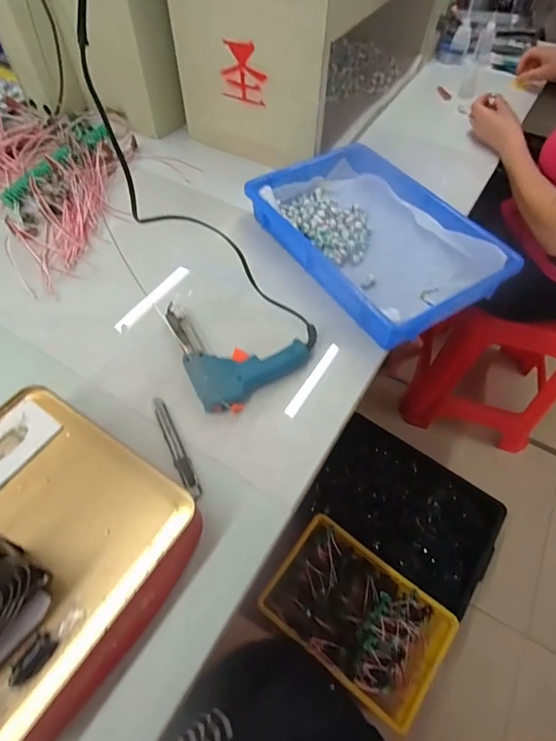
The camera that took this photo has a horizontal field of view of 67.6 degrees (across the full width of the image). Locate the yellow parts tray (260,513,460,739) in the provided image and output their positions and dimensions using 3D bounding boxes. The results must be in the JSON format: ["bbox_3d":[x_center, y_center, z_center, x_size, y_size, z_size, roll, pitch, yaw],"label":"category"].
[{"bbox_3d":[0.172,0.522,0.894,0.367,0.076,0.232,33,61,18],"label":"yellow parts tray"}]

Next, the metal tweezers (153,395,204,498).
[{"bbox_3d":[-0.118,0.084,0.473,0.017,0.006,0.135,-23,60,-16],"label":"metal tweezers"}]

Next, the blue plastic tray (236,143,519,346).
[{"bbox_3d":[0.144,-0.212,0.640,0.239,0.064,0.359,-28,62,-19],"label":"blue plastic tray"}]

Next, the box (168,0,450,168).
[{"bbox_3d":[0.112,-0.687,0.844,0.285,0.296,0.604,30,61,17],"label":"box"}]

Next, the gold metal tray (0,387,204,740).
[{"bbox_3d":[-0.224,0.166,0.381,0.244,0.067,0.243,27,60,15],"label":"gold metal tray"}]

